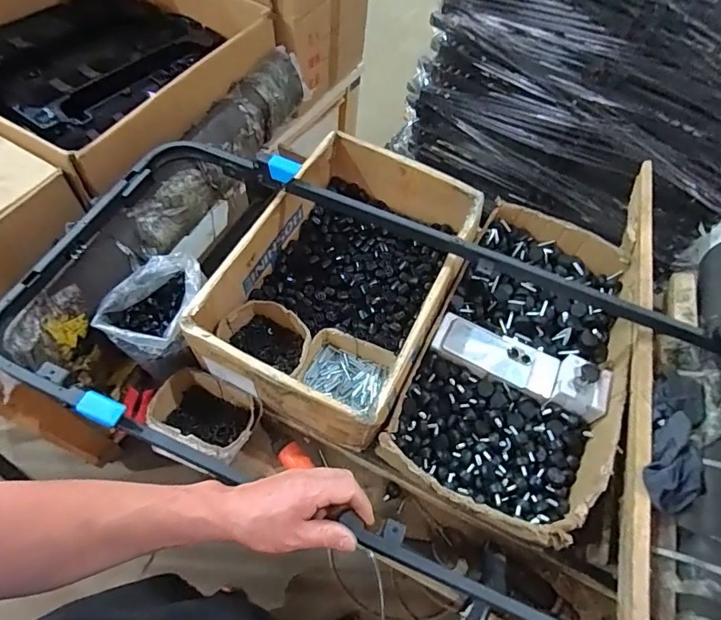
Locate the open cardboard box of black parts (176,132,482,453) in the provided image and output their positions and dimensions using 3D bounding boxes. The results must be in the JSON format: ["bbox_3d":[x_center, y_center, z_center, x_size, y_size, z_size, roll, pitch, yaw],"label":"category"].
[{"bbox_3d":[-0.022,-0.064,0.879,0.353,0.158,0.536,24,61,9],"label":"open cardboard box of black parts"}]

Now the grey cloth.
[{"bbox_3d":[0.477,0.187,0.697,0.087,0.049,0.233,27,62,11],"label":"grey cloth"}]

